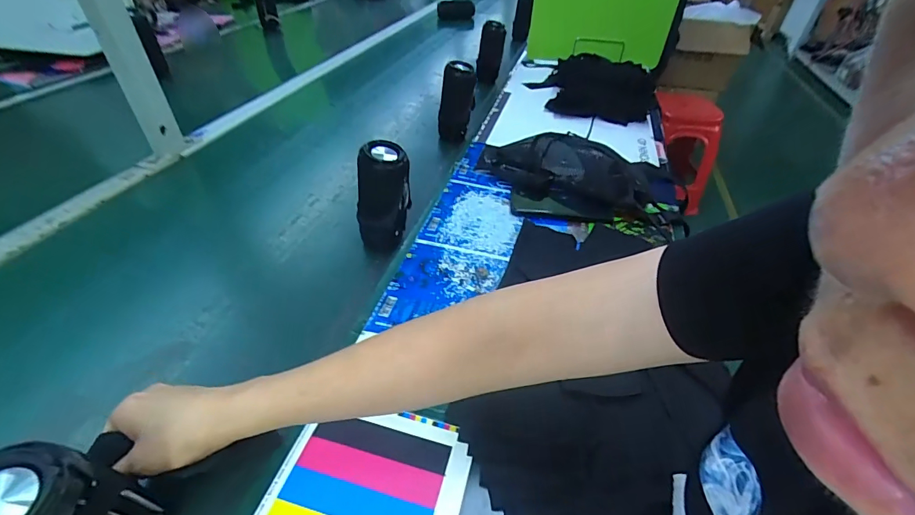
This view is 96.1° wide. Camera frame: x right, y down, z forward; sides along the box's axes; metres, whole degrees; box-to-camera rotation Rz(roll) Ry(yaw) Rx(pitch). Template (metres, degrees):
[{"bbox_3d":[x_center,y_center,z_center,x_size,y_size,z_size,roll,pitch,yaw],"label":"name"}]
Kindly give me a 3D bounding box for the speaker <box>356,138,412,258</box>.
[{"bbox_3d":[-0.099,-0.080,0.563,0.055,0.142,0.062,18,44,16],"label":"speaker"}]

